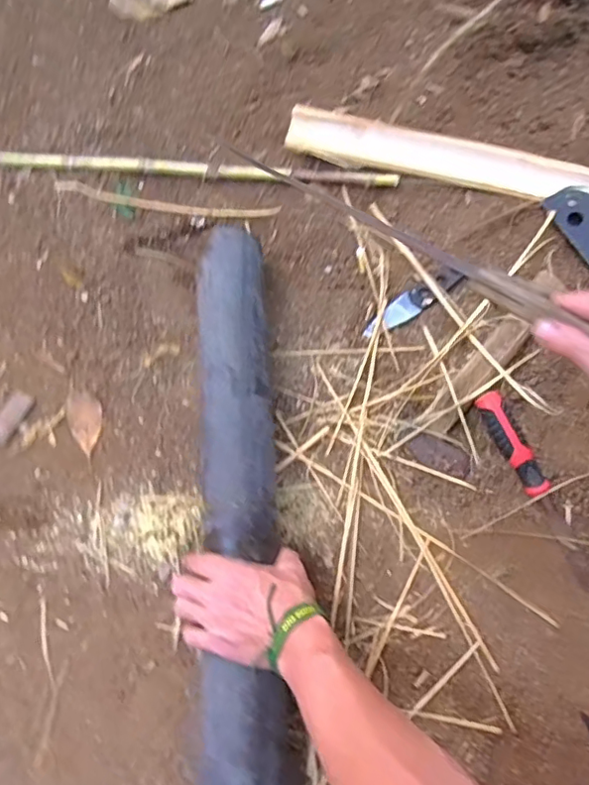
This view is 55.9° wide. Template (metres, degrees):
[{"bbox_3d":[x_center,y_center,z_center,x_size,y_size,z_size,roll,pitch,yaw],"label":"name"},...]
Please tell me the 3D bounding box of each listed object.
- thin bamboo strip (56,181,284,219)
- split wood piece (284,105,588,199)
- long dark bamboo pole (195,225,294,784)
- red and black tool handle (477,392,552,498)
[{"bbox_3d":[-0.169,-0.253,0.738,0.296,0.021,0.018,9,71,3],"label":"thin bamboo strip"},{"bbox_3d":[0.182,-0.295,0.703,0.381,0.040,0.058,14,71,5],"label":"split wood piece"},{"bbox_3d":[-0.042,0.409,0.458,0.082,0.064,1.244,-3,71,0],"label":"long dark bamboo pole"},{"bbox_3d":[0.244,0.055,0.619,0.032,0.030,0.120,-28,73,-9],"label":"red and black tool handle"}]

